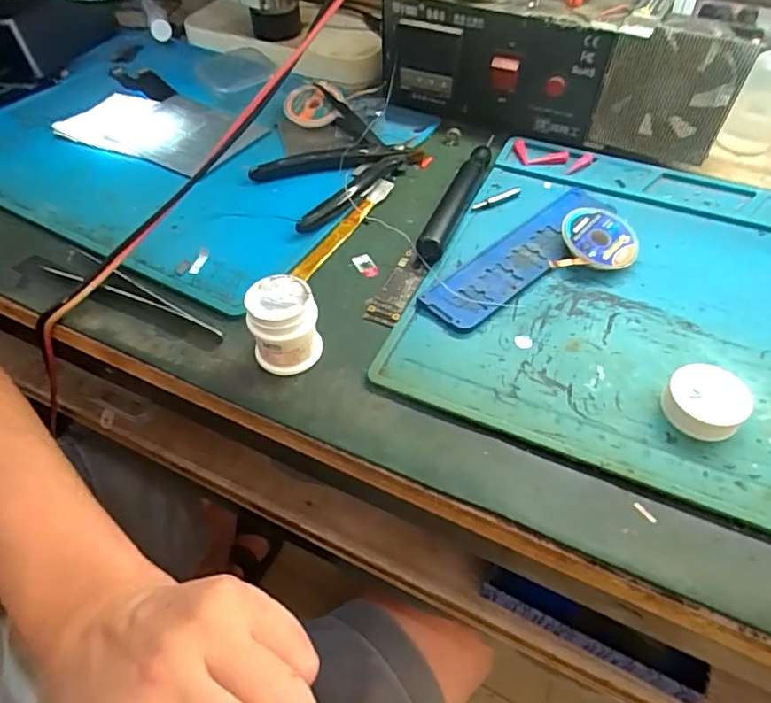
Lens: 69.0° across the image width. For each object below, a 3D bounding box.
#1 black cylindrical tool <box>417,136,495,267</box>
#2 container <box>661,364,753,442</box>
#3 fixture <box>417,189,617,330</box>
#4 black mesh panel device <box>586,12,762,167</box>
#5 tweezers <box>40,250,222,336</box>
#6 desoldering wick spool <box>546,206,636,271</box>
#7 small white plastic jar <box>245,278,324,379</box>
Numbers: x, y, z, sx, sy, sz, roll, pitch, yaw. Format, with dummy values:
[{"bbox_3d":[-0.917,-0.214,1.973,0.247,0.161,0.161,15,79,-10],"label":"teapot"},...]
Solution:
[{"bbox_3d":[0.051,-0.105,0.362,0.015,0.018,0.132,19,54,16],"label":"black cylindrical tool"},{"bbox_3d":[0.147,0.023,0.258,0.033,0.017,0.031,-1,51,1],"label":"container"},{"bbox_3d":[0.084,-0.059,0.333,0.146,0.005,0.040,-35,59,-24],"label":"fixture"},{"bbox_3d":[0.182,-0.166,0.365,0.079,0.085,0.023,16,54,14],"label":"black mesh panel device"},{"bbox_3d":[-0.143,-0.036,0.322,0.129,0.006,0.022,20,55,17],"label":"tweezers"},{"bbox_3d":[0.121,-0.060,0.322,0.043,0.020,0.067,17,54,15],"label":"desoldering wick spool"},{"bbox_3d":[-0.051,-0.012,0.280,0.033,0.039,0.029,-11,52,-7],"label":"small white plastic jar"}]

